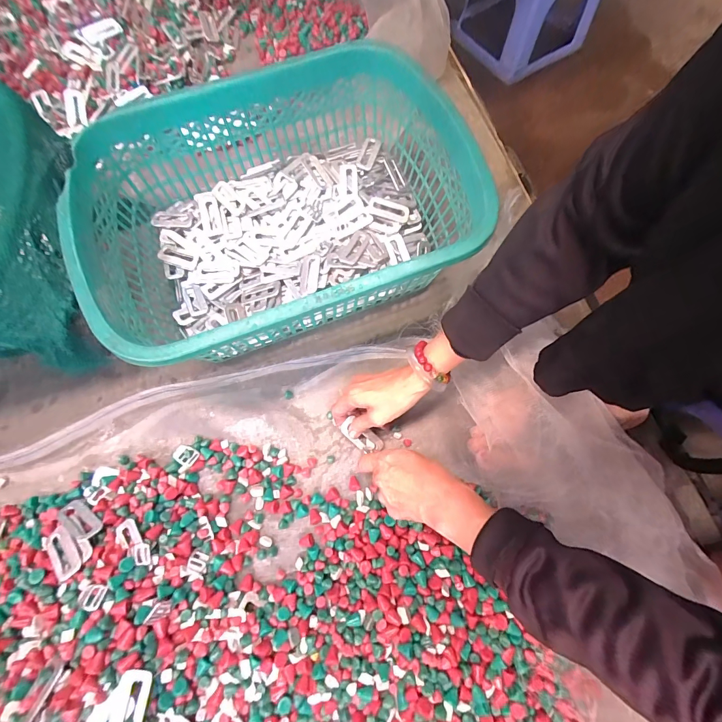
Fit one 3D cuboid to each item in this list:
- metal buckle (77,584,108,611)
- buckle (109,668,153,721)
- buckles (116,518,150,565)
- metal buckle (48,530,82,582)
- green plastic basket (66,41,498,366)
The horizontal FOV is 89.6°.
[{"bbox_3d":[-0.272,0.239,0.367,0.026,0.004,0.022,8,60,13],"label":"metal buckle"},{"bbox_3d":[-0.209,0.315,0.325,0.029,0.009,0.059,8,53,-13],"label":"buckle"},{"bbox_3d":[-0.246,0.194,0.392,0.024,0.011,0.058,-42,74,-15],"label":"buckles"},{"bbox_3d":[-0.317,0.205,0.389,0.028,0.007,0.052,-36,76,-12],"label":"metal buckle"},{"bbox_3d":[-0.090,-0.186,0.463,0.441,0.170,0.338,-23,73,-7],"label":"green plastic basket"}]

